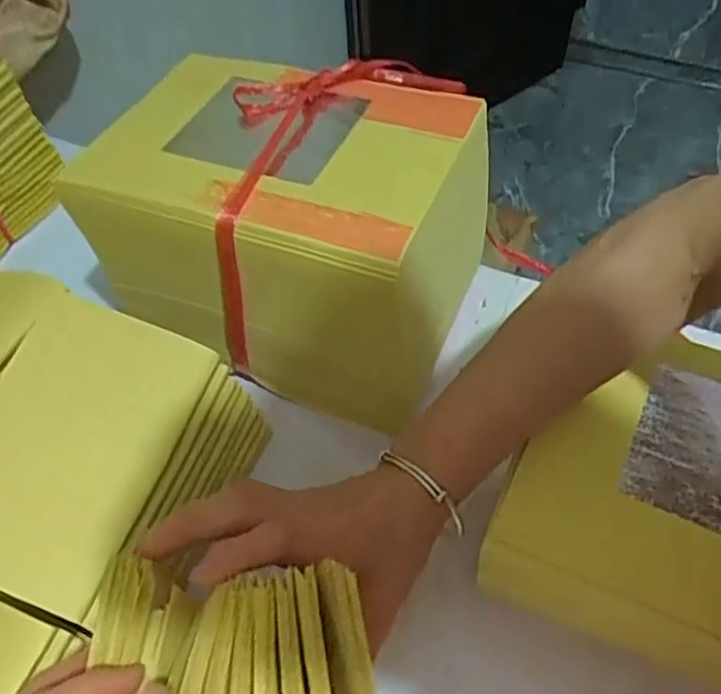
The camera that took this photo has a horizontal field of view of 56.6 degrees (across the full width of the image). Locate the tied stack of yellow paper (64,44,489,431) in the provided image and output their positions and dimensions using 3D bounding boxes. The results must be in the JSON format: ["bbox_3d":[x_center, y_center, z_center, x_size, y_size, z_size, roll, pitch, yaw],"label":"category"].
[{"bbox_3d":[-0.040,-0.087,0.487,0.236,0.188,0.202,17,59,14],"label":"tied stack of yellow paper"}]

